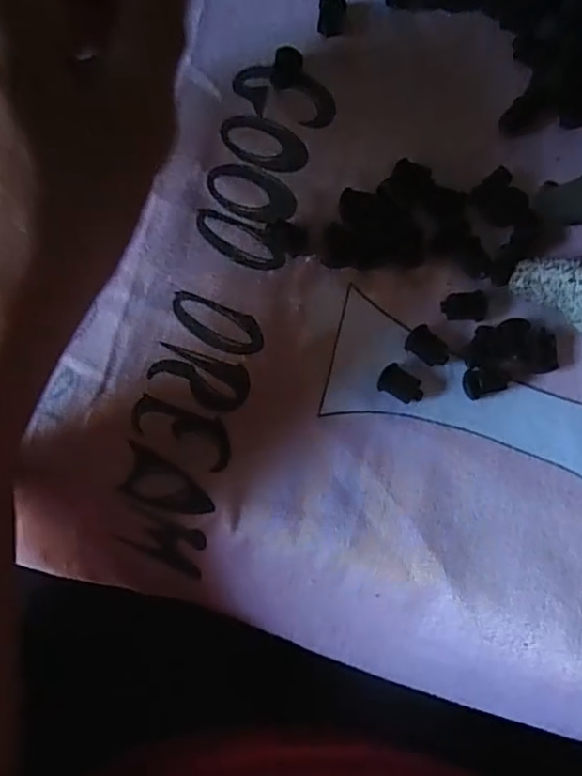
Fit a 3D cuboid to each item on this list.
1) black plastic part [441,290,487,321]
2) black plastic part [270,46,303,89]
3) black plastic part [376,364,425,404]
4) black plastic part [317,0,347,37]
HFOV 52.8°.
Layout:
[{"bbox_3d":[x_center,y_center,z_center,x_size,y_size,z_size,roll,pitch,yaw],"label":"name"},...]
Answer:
[{"bbox_3d":[0.062,-0.029,0.210,0.015,0.004,0.010,-8,80,-2],"label":"black plastic part"},{"bbox_3d":[-0.001,-0.124,0.227,0.011,0.006,0.014,11,80,1],"label":"black plastic part"},{"bbox_3d":[0.039,-0.002,0.206,0.016,0.005,0.011,27,81,4],"label":"black plastic part"},{"bbox_3d":[0.016,-0.147,0.231,0.010,0.005,0.015,11,80,1],"label":"black plastic part"}]

